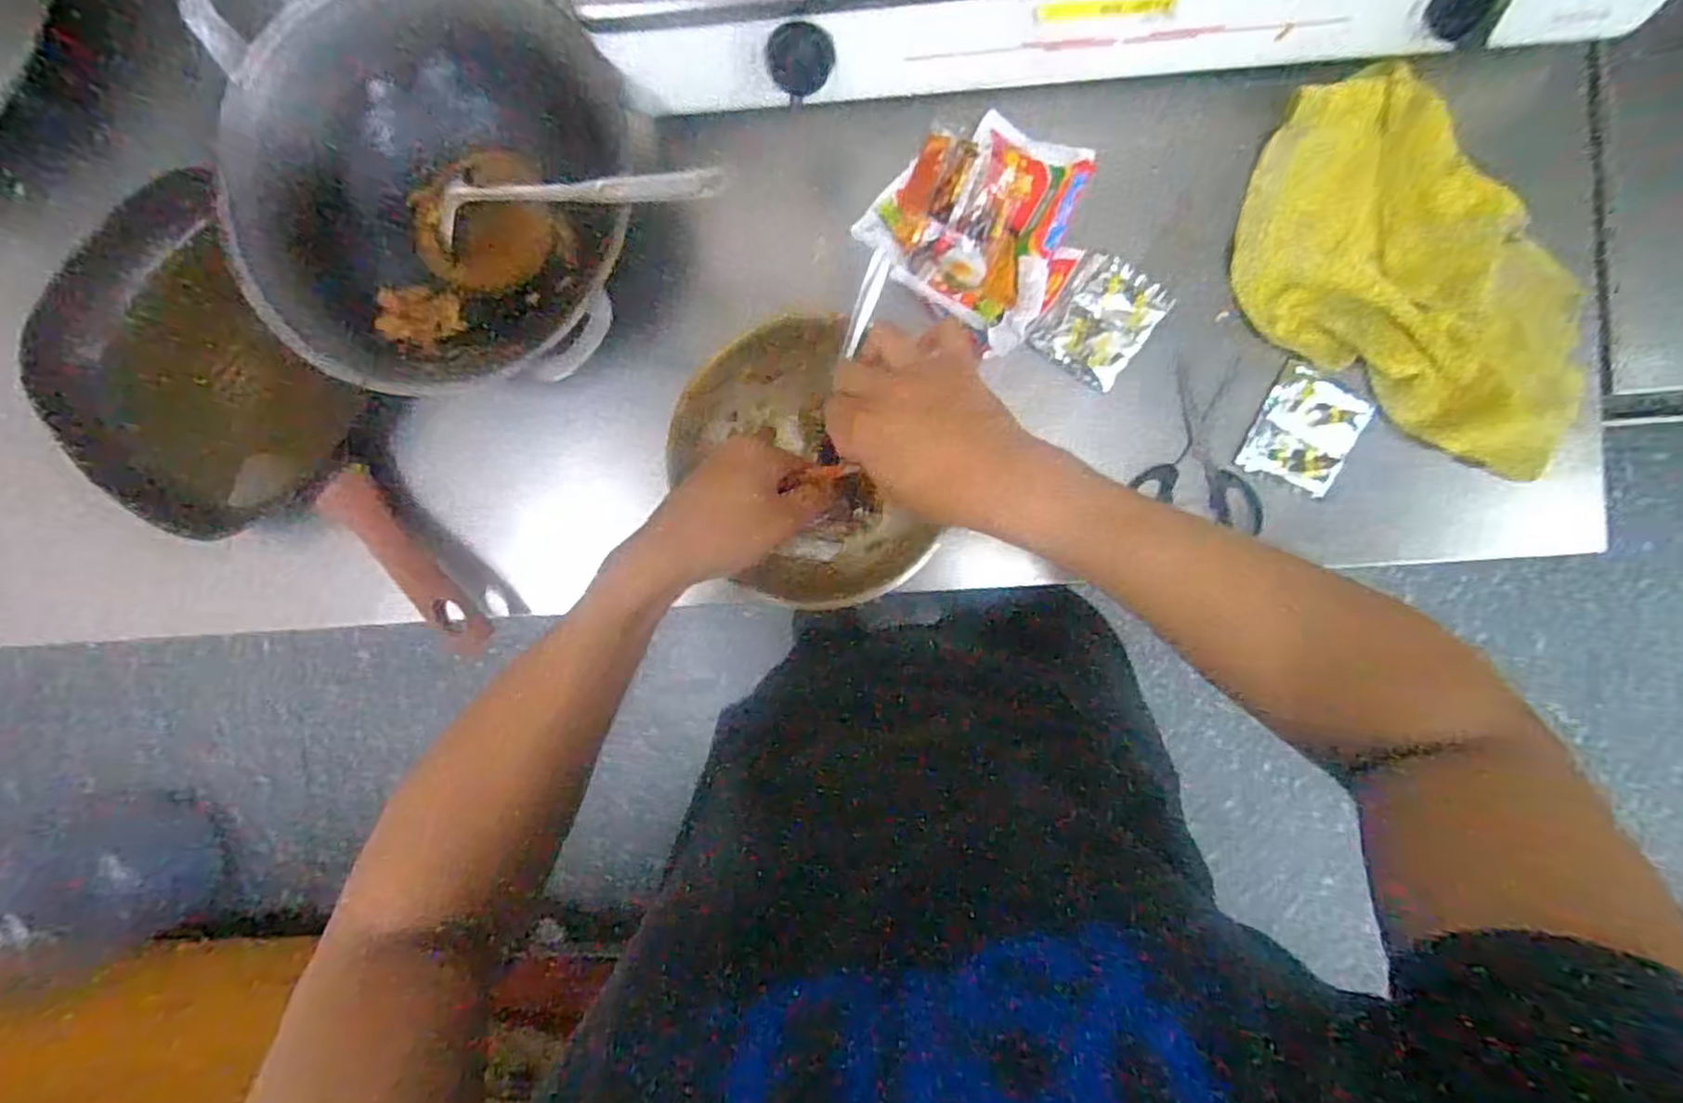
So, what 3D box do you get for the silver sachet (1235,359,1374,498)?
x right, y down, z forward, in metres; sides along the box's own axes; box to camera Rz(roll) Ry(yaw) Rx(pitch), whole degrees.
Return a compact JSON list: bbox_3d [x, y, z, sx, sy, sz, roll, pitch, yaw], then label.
[{"bbox_3d":[0.333,-0.086,0.528,0.064,0.015,0.076,26,93,3],"label":"silver sachet"}]

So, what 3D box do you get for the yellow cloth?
[{"bbox_3d":[0.414,-0.190,0.516,0.292,0.027,0.178,38,93,2],"label":"yellow cloth"}]

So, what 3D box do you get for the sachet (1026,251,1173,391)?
[{"bbox_3d":[0.191,-0.170,0.542,0.073,0.013,0.088,34,93,2],"label":"sachet"}]

